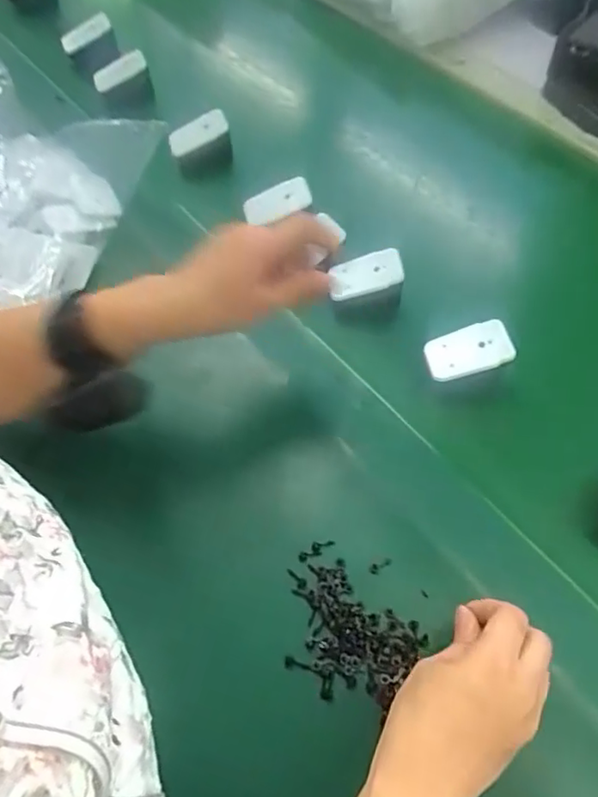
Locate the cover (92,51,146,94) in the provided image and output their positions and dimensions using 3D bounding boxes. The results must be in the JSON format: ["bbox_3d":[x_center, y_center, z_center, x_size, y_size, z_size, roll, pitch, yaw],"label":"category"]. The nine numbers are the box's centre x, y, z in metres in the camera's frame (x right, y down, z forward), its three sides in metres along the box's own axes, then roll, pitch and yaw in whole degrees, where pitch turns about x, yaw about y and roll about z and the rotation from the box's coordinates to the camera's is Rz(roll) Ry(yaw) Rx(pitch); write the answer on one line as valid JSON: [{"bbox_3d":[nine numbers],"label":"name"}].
[{"bbox_3d":[-0.213,-0.386,0.699,0.070,0.024,0.013,-20,56,20],"label":"cover"}]

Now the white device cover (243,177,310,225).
[{"bbox_3d":[-0.023,-0.198,0.593,0.068,0.029,0.011,-16,58,11],"label":"white device cover"}]

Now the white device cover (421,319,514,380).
[{"bbox_3d":[0.143,-0.040,0.499,0.069,0.009,0.039,-21,79,14],"label":"white device cover"}]

